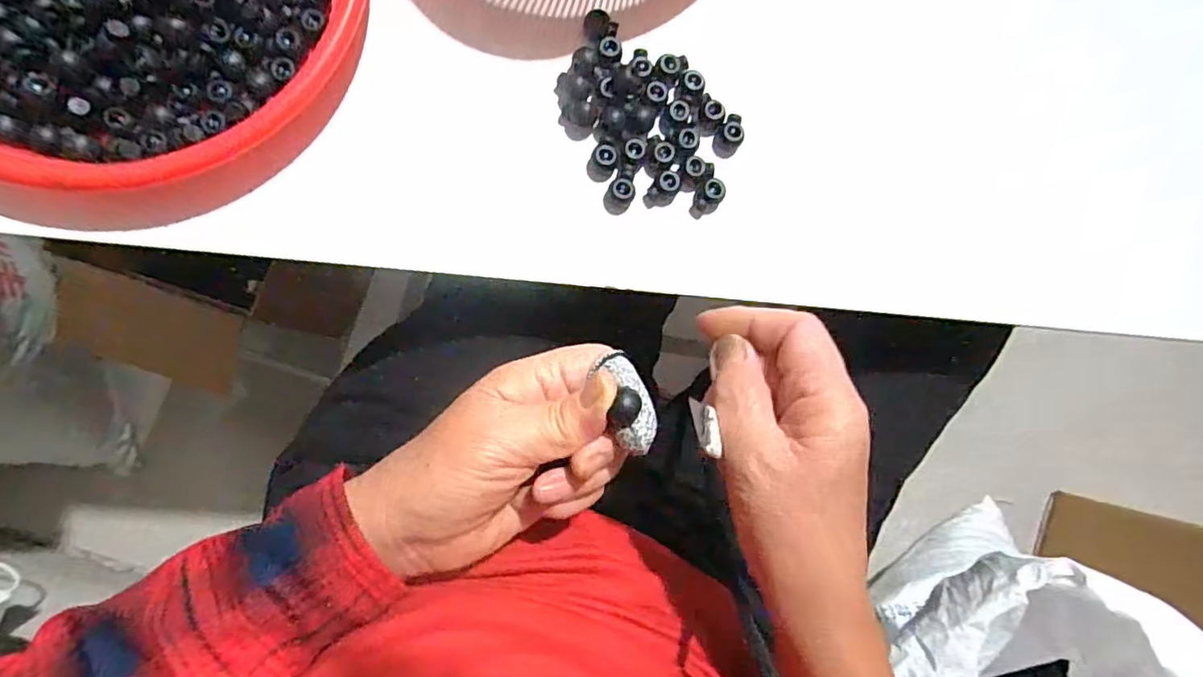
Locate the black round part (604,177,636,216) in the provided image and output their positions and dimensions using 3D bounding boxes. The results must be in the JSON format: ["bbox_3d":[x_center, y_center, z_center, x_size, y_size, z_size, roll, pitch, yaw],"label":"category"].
[{"bbox_3d":[0.010,-0.080,0.330,0.015,0.011,0.019,21,84,-5],"label":"black round part"}]

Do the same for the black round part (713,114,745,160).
[{"bbox_3d":[0.074,-0.116,0.341,0.014,0.011,0.022,27,84,-4],"label":"black round part"}]

